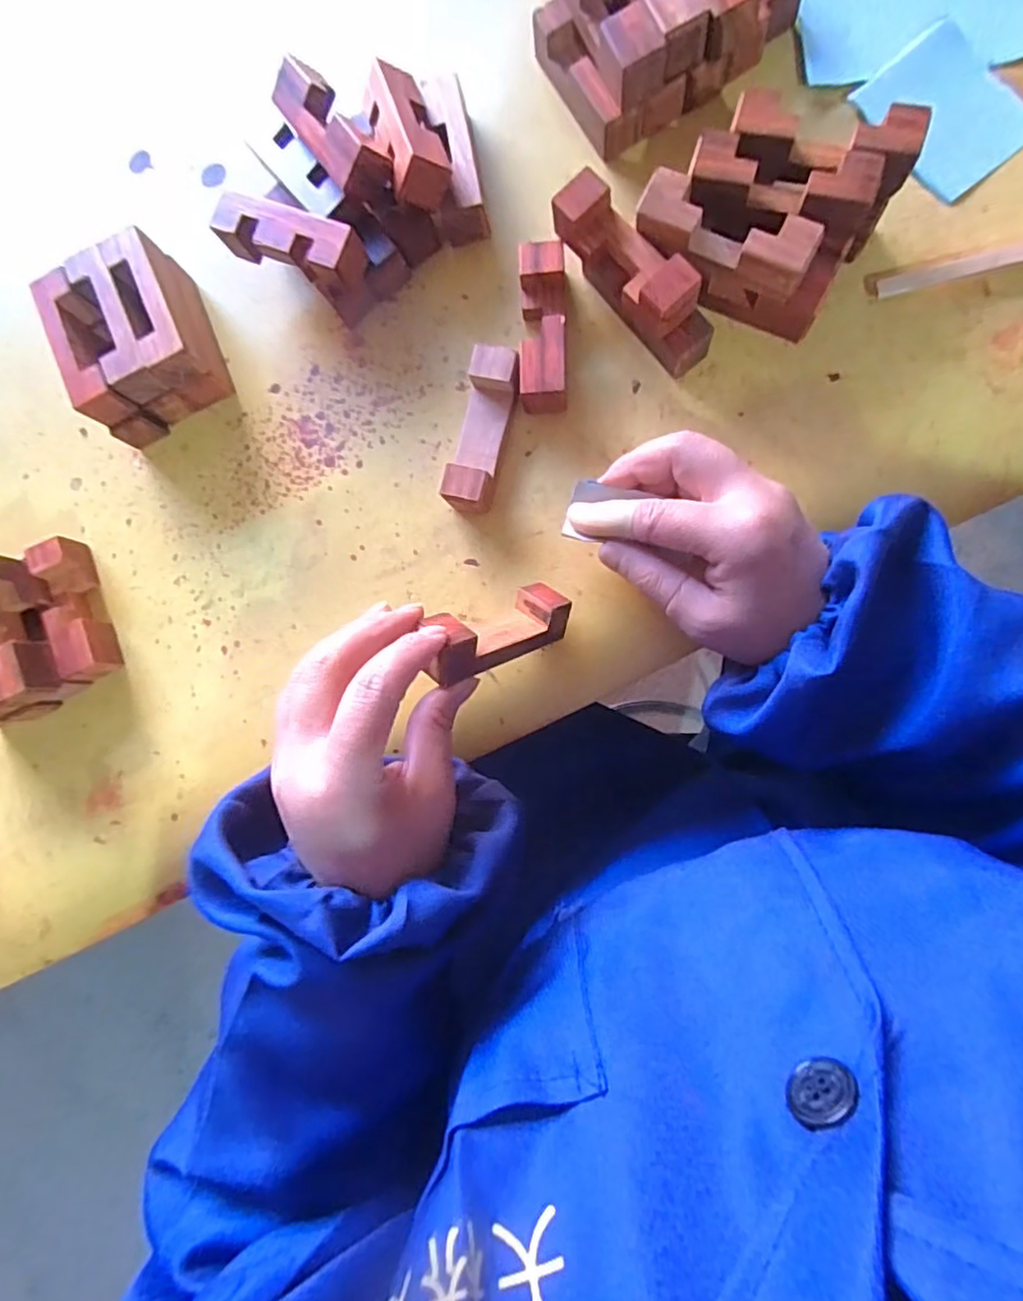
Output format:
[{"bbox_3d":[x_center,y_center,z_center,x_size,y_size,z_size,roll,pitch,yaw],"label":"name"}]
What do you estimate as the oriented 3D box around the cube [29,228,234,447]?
[{"bbox_3d":[-0.200,-0.165,0.326,0.066,0.046,0.078,-24,84,6],"label":"cube"}]

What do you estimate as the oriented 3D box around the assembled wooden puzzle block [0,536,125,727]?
[{"bbox_3d":[-0.272,-0.007,0.328,0.088,0.046,0.083,-22,84,7],"label":"assembled wooden puzzle block"}]

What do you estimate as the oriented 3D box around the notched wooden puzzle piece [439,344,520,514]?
[{"bbox_3d":[-0.014,-0.109,0.306,0.024,0.024,0.077,13,89,9],"label":"notched wooden puzzle piece"}]

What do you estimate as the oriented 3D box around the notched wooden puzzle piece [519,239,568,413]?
[{"bbox_3d":[0.016,-0.158,0.302,0.022,0.022,0.077,-1,87,8],"label":"notched wooden puzzle piece"}]

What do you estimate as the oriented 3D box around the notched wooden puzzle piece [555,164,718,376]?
[{"bbox_3d":[0.057,-0.172,0.286,0.028,0.045,0.088,-38,83,5],"label":"notched wooden puzzle piece"}]

